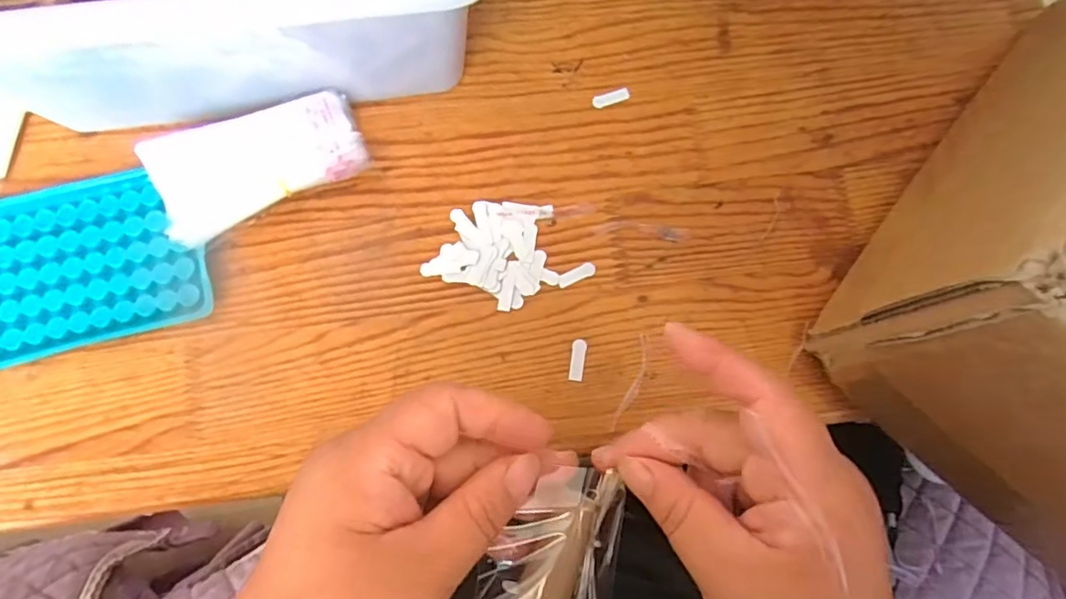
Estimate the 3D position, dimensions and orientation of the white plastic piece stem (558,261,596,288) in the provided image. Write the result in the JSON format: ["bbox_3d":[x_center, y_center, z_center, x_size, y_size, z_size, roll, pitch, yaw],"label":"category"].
[{"bbox_3d":[0.025,-0.014,0.331,0.022,0.004,0.007,-25,84,-6],"label":"white plastic piece stem"}]

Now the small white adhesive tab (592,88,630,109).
[{"bbox_3d":[0.047,-0.121,0.349,0.022,0.004,0.008,-17,79,-4],"label":"small white adhesive tab"}]

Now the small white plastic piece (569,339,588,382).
[{"bbox_3d":[0.025,0.033,0.322,0.008,0.004,0.023,8,78,2],"label":"small white plastic piece"}]

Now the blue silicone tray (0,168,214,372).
[{"bbox_3d":[-0.245,-0.021,0.320,0.126,0.017,0.094,-16,79,-4],"label":"blue silicone tray"}]

